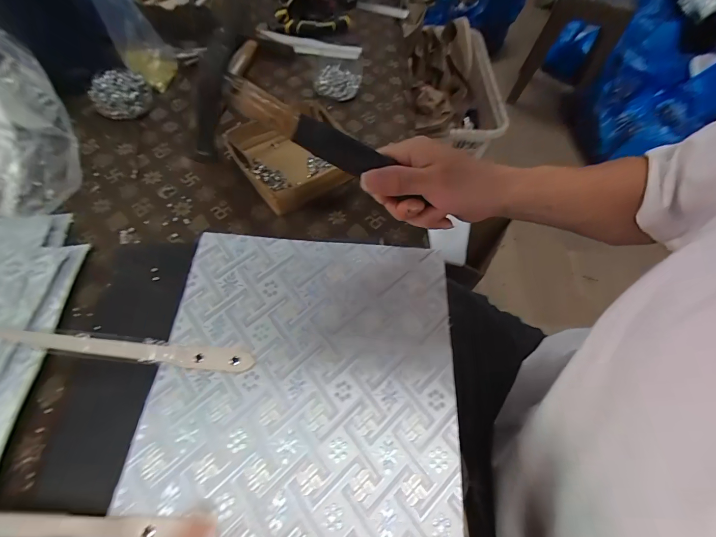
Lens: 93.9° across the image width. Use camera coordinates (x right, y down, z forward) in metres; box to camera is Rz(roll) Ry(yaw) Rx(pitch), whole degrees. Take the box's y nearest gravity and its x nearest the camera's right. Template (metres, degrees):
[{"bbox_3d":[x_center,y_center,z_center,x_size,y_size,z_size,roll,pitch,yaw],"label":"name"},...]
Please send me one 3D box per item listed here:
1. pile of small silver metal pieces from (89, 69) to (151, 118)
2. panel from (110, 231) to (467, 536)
[{"bbox_3d":[-0.327,-0.241,0.466,0.070,0.039,0.064,-1,60,-4],"label":"pile of small silver metal pieces"},{"bbox_3d":[-0.048,0.147,0.284,0.265,0.008,0.393,5,62,-1],"label":"panel"}]

